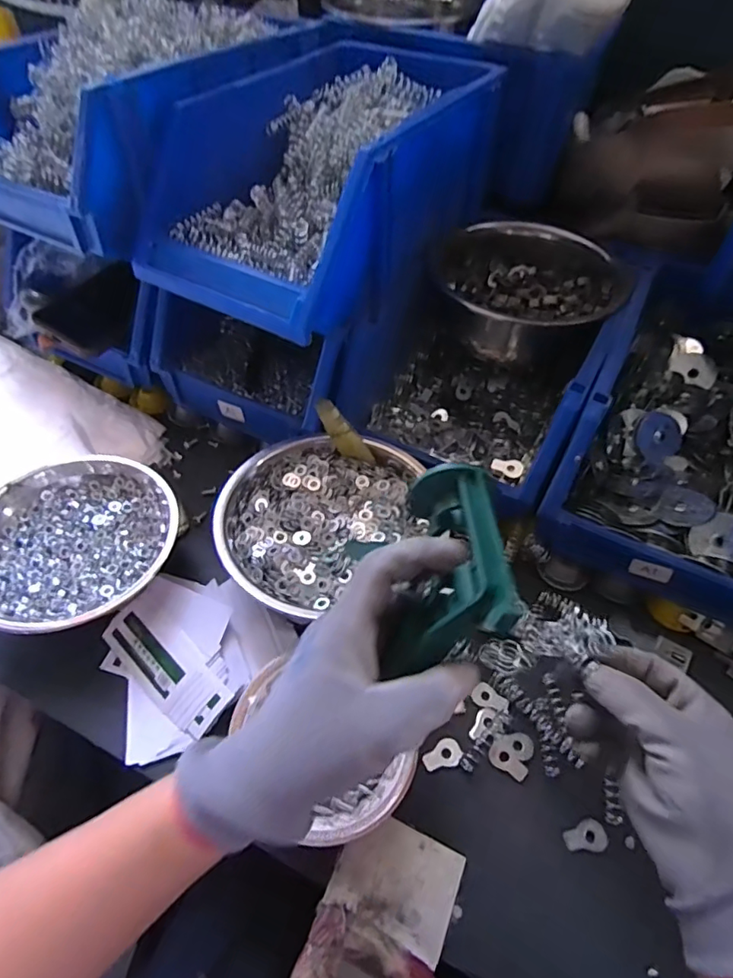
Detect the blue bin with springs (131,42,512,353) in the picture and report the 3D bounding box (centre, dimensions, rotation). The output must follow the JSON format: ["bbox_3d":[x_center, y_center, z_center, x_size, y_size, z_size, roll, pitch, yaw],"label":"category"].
[{"bbox_3d":[-0.040,-0.290,0.496,0.213,0.124,0.332,25,53,17],"label":"blue bin with springs"}]

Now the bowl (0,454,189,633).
[{"bbox_3d":[-0.244,0.047,0.446,0.158,0.047,0.160,2,50,-2],"label":"bowl"}]

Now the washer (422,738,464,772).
[{"bbox_3d":[0.055,0.193,0.385,0.030,0.004,0.018,-17,53,-16],"label":"washer"}]

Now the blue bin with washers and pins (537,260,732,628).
[{"bbox_3d":[0.315,-0.066,0.503,0.199,0.126,0.345,24,53,16],"label":"blue bin with washers and pins"}]

